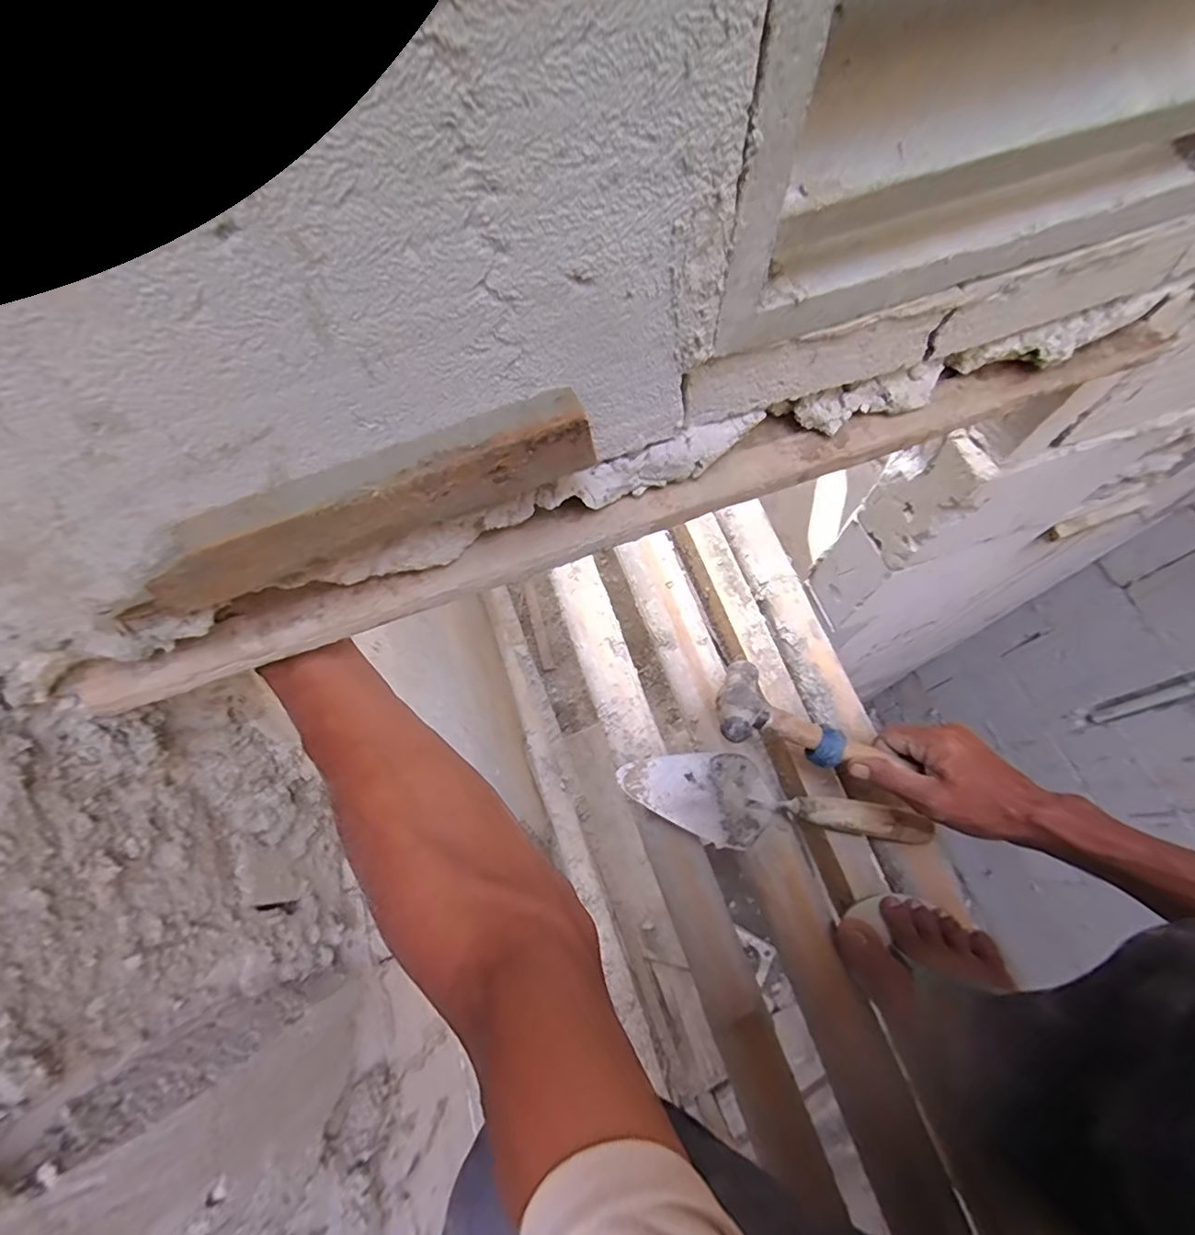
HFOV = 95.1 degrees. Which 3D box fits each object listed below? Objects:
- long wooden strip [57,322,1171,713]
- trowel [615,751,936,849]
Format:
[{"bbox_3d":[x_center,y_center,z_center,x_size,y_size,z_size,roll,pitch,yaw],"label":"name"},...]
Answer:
[{"bbox_3d":[0.026,-0.071,0.337,0.674,0.020,0.035,-19,68,-4],"label":"long wooden strip"},{"bbox_3d":[0.165,0.180,0.537,0.287,0.049,0.086,3,68,4],"label":"trowel"}]

